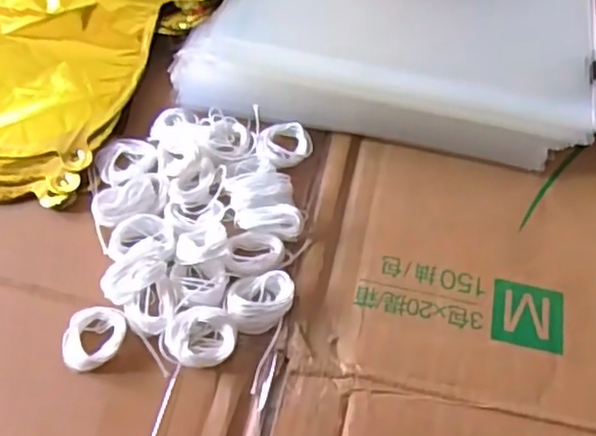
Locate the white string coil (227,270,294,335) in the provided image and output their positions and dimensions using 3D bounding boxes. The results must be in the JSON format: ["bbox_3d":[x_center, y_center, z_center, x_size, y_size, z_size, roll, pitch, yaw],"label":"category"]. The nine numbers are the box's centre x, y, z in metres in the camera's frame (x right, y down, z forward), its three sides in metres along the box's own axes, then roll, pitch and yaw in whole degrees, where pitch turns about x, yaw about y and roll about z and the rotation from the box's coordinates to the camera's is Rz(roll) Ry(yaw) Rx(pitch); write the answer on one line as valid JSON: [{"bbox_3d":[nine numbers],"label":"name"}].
[{"bbox_3d":[-0.017,0.039,0.326,0.030,0.010,0.027,-7,58,-6],"label":"white string coil"}]

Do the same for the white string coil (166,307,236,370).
[{"bbox_3d":[-0.044,0.055,0.314,0.029,0.012,0.028,1,58,-1],"label":"white string coil"}]

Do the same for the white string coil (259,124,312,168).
[{"bbox_3d":[-0.007,-0.040,0.378,0.030,0.012,0.023,-26,62,-17],"label":"white string coil"}]

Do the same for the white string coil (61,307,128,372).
[{"bbox_3d":[-0.091,0.054,0.313,0.025,0.010,0.029,12,58,6],"label":"white string coil"}]

